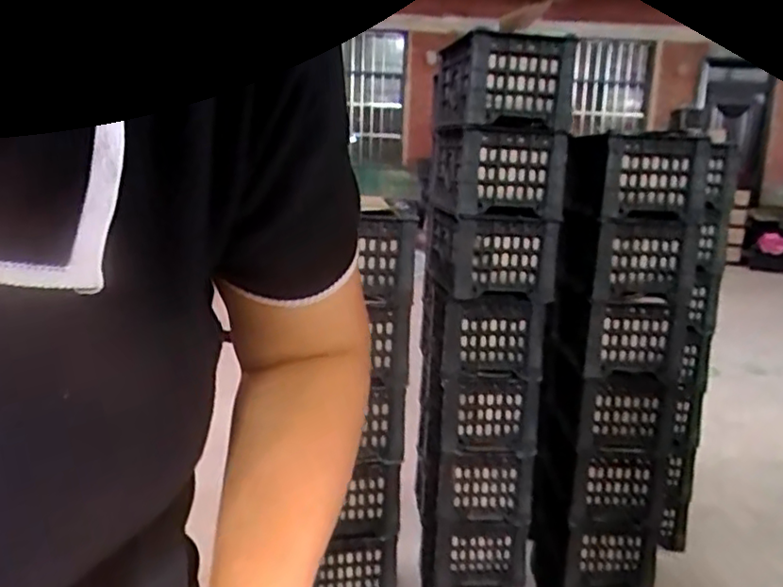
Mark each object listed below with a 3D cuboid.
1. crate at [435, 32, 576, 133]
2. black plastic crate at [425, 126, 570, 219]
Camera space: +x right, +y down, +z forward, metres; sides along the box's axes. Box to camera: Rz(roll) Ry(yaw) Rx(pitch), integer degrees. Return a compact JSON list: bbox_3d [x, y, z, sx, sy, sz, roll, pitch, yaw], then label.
[{"bbox_3d":[0.201,-0.399,1.234,0.168,0.150,0.287,1,12,-11],"label":"crate"},{"bbox_3d":[0.199,-0.249,1.286,0.211,0.155,0.295,1,12,-6],"label":"black plastic crate"}]

